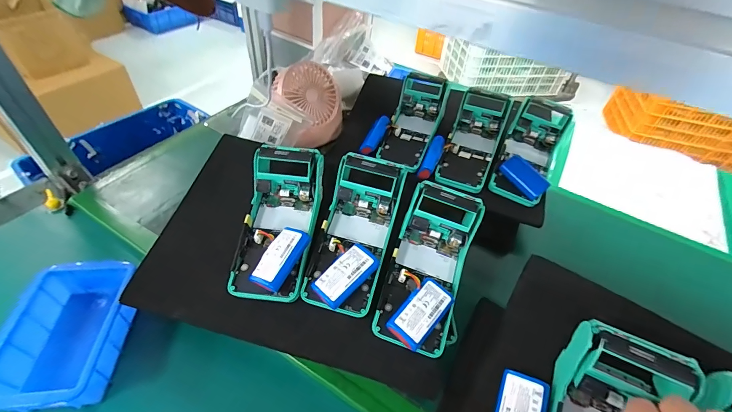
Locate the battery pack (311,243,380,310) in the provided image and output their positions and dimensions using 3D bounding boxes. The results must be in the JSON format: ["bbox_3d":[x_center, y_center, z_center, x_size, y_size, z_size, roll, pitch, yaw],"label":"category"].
[{"bbox_3d":[-0.020,0.070,0.344,0.034,0.022,0.064,36,52,26],"label":"battery pack"}]

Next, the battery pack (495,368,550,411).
[{"bbox_3d":[0.126,0.168,0.276,0.035,0.006,0.057,7,56,39],"label":"battery pack"}]

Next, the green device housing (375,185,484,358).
[{"bbox_3d":[0.068,0.067,0.363,0.082,0.059,0.171,19,72,11],"label":"green device housing"}]

